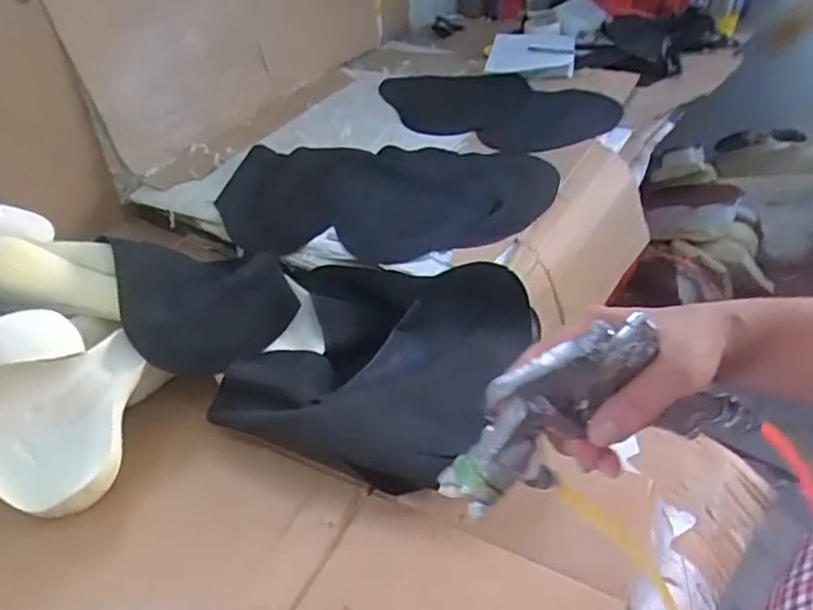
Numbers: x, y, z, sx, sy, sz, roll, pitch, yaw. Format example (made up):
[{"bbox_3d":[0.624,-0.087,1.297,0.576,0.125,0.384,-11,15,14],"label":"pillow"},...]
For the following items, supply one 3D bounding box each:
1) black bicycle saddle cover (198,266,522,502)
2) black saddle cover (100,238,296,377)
[{"bbox_3d":[-0.035,0.068,0.835,0.318,0.097,0.334,10,38,18],"label":"black bicycle saddle cover"},{"bbox_3d":[-0.261,-0.013,0.835,0.207,0.124,0.168,-17,39,-18],"label":"black saddle cover"}]

